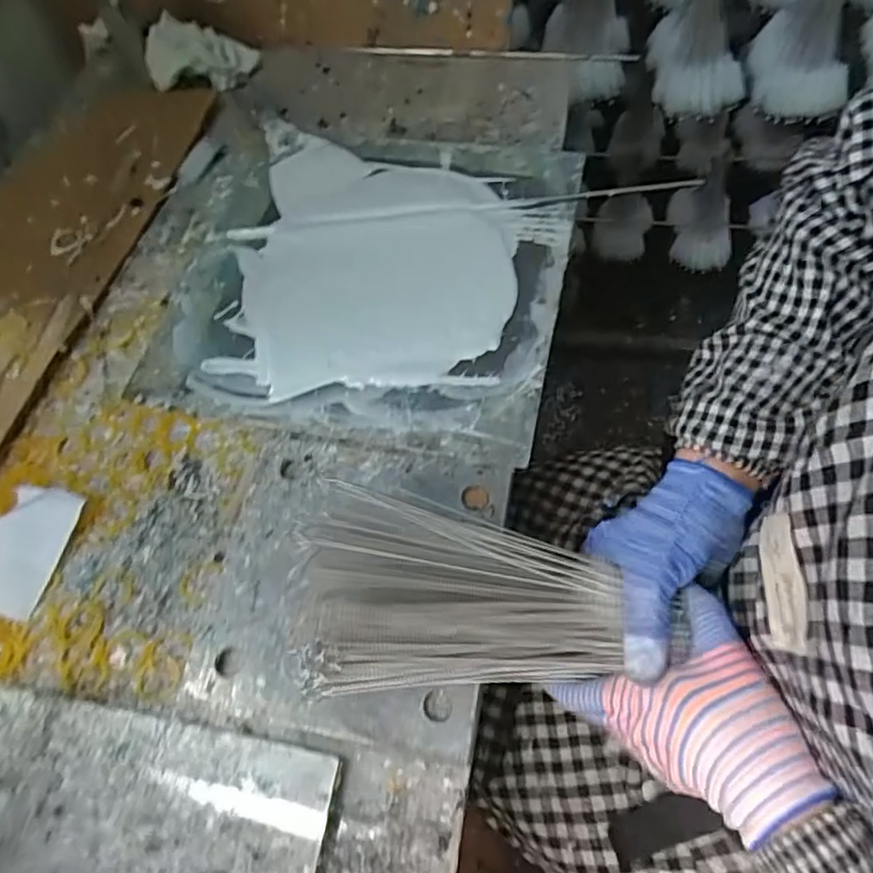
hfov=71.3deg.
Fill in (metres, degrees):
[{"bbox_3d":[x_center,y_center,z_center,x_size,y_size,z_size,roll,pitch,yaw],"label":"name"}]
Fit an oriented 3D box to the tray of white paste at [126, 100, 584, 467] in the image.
[{"bbox_3d":[-0.079,-0.158,0.552,0.372,0.026,0.347,11,64,9],"label":"tray of white paste"}]

